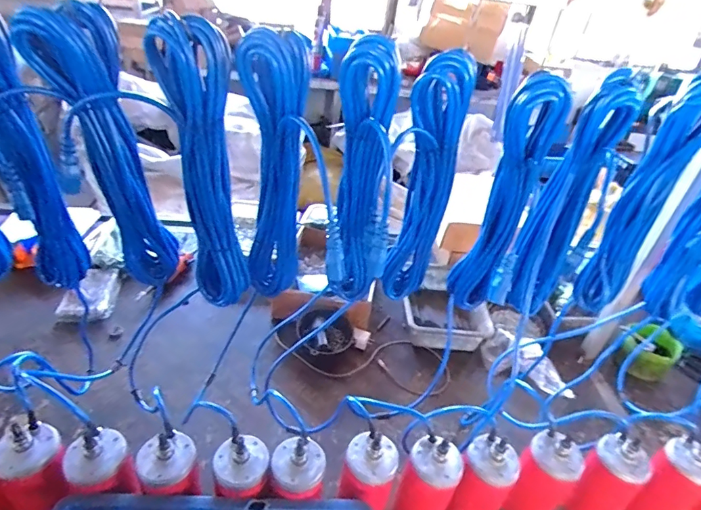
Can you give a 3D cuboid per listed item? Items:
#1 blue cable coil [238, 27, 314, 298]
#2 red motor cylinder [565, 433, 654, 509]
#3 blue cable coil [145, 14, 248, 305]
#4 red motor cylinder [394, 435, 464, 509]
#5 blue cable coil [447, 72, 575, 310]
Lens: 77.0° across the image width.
[{"bbox_3d":[-0.092,-0.085,0.548,0.069,0.343,0.044,2,35,-7],"label":"blue cable coil"},{"bbox_3d":[0.401,0.374,0.706,0.085,0.176,0.084,-17,41,-31],"label":"red motor cylinder"},{"bbox_3d":[-0.171,-0.088,0.525,0.081,0.336,0.040,-7,37,-20],"label":"blue cable coil"},{"bbox_3d":[0.115,0.365,0.678,0.079,0.191,0.069,22,37,21],"label":"red motor cylinder"},{"bbox_3d":[0.197,-0.057,0.583,0.072,0.342,0.061,19,36,17],"label":"blue cable coil"}]

